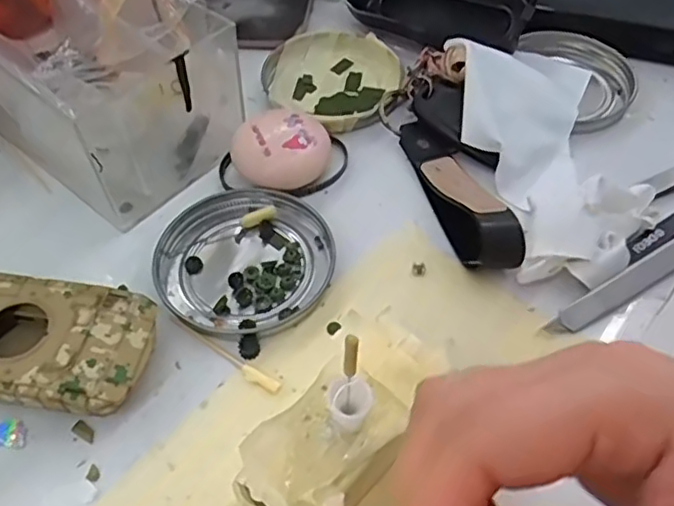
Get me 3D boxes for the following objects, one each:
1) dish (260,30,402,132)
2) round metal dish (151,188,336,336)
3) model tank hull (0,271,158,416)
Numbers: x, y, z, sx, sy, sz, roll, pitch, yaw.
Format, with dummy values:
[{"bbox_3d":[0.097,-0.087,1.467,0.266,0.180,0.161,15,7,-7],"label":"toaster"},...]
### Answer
[{"bbox_3d":[-0.004,-0.100,0.366,0.074,0.013,0.077,19,56,14],"label":"dish"},{"bbox_3d":[-0.042,0.002,0.290,0.079,0.009,0.075,0,53,0],"label":"round metal dish"},{"bbox_3d":[-0.121,0.038,0.254,0.095,0.025,0.052,6,53,5],"label":"model tank hull"}]

